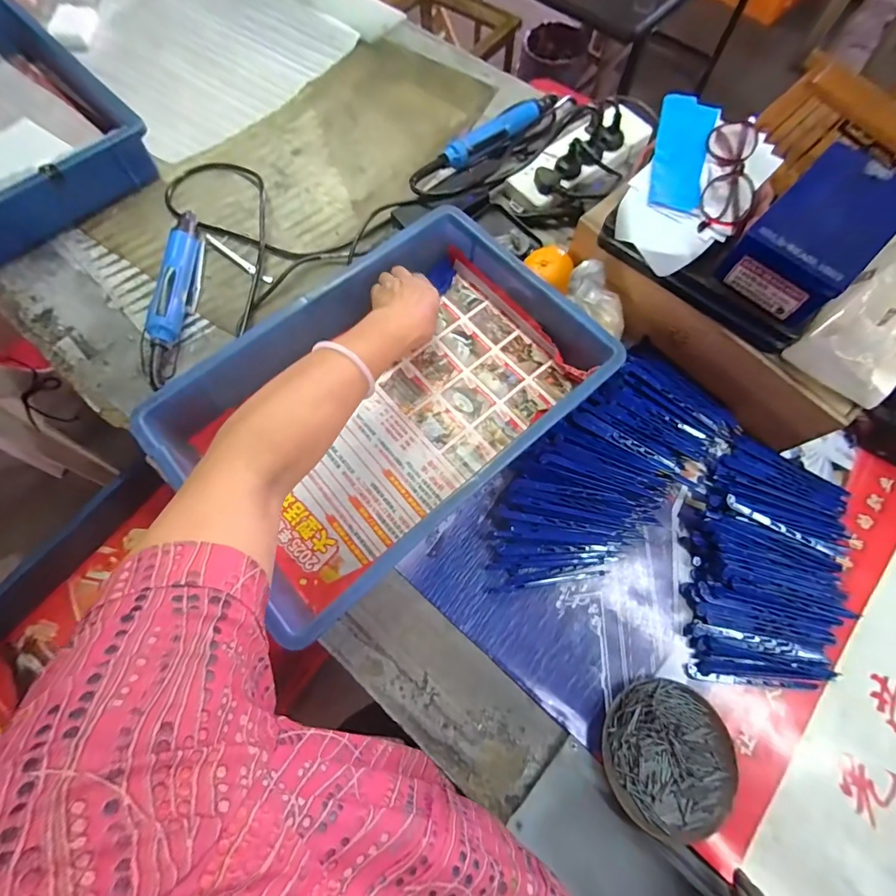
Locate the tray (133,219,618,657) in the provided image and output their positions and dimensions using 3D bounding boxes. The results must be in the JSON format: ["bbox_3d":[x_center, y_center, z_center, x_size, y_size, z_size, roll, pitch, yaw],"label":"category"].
[{"bbox_3d":[-0.061,-0.055,0.462,0.421,0.084,0.289,-42,77,-13],"label":"tray"}]

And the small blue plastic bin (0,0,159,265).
[{"bbox_3d":[-0.654,-0.470,0.598,0.281,0.076,0.426,-43,77,-13],"label":"small blue plastic bin"}]

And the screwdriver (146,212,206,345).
[{"bbox_3d":[-0.347,-0.225,0.542,0.035,0.040,0.211,-1,72,-1],"label":"screwdriver"}]

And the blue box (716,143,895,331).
[{"bbox_3d":[0.329,-0.189,0.376,0.132,0.069,0.088,-43,77,-13],"label":"blue box"}]

